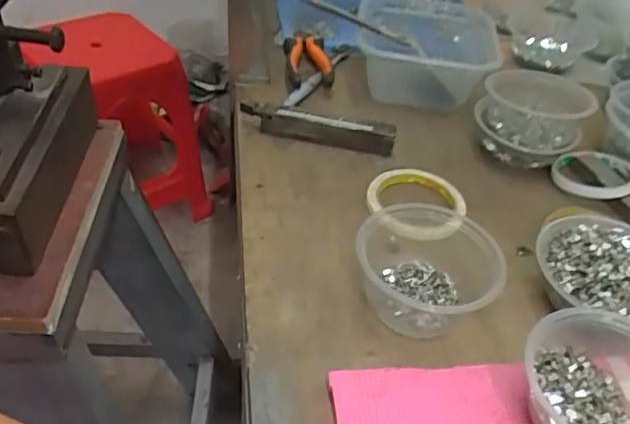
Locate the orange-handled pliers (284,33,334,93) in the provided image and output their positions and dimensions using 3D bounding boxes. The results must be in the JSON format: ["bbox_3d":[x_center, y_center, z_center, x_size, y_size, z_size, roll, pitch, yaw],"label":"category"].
[{"bbox_3d":[-0.008,-0.192,0.752,0.056,0.024,0.129,1,43,-8],"label":"orange-handled pliers"}]

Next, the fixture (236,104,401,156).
[{"bbox_3d":[0.004,-0.093,0.652,0.167,0.036,0.024,12,43,4],"label":"fixture"}]

